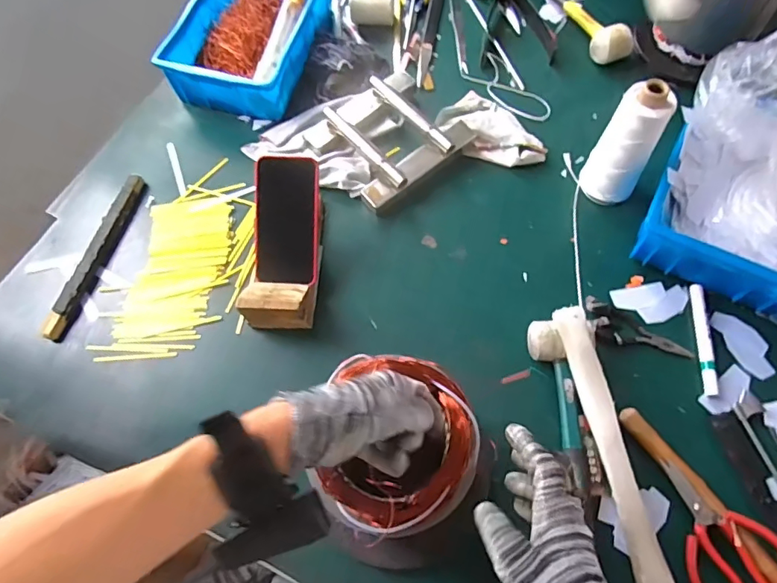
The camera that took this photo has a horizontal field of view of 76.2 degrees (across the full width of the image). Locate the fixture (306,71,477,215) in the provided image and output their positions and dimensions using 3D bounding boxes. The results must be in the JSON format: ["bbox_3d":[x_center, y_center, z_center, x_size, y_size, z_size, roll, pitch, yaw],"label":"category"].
[{"bbox_3d":[0.003,-0.238,0.756,0.198,0.043,0.183,-38,69,-13],"label":"fixture"}]

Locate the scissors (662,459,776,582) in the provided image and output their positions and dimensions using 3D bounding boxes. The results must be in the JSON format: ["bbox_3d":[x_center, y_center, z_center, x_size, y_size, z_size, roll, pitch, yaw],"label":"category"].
[{"bbox_3d":[0.338,0.249,0.511,0.092,0.025,0.148,-22,66,-6],"label":"scissors"}]

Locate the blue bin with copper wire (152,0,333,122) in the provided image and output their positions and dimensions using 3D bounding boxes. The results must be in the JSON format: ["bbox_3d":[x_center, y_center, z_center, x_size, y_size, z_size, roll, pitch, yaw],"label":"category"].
[{"bbox_3d":[-0.228,-0.449,0.849,0.207,0.079,0.317,12,67,9],"label":"blue bin with copper wire"}]

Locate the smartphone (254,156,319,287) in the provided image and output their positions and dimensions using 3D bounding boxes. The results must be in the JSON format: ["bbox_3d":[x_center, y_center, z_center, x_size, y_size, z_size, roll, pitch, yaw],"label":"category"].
[{"bbox_3d":[-0.131,-0.090,0.637,0.081,0.014,0.158,6,101,3],"label":"smartphone"}]

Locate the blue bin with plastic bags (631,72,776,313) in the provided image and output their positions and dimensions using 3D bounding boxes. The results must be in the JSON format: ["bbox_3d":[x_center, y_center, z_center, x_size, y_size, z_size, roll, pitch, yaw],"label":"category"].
[{"bbox_3d":[0.454,-0.141,0.618,0.201,0.150,0.265,27,70,15],"label":"blue bin with plastic bags"}]

